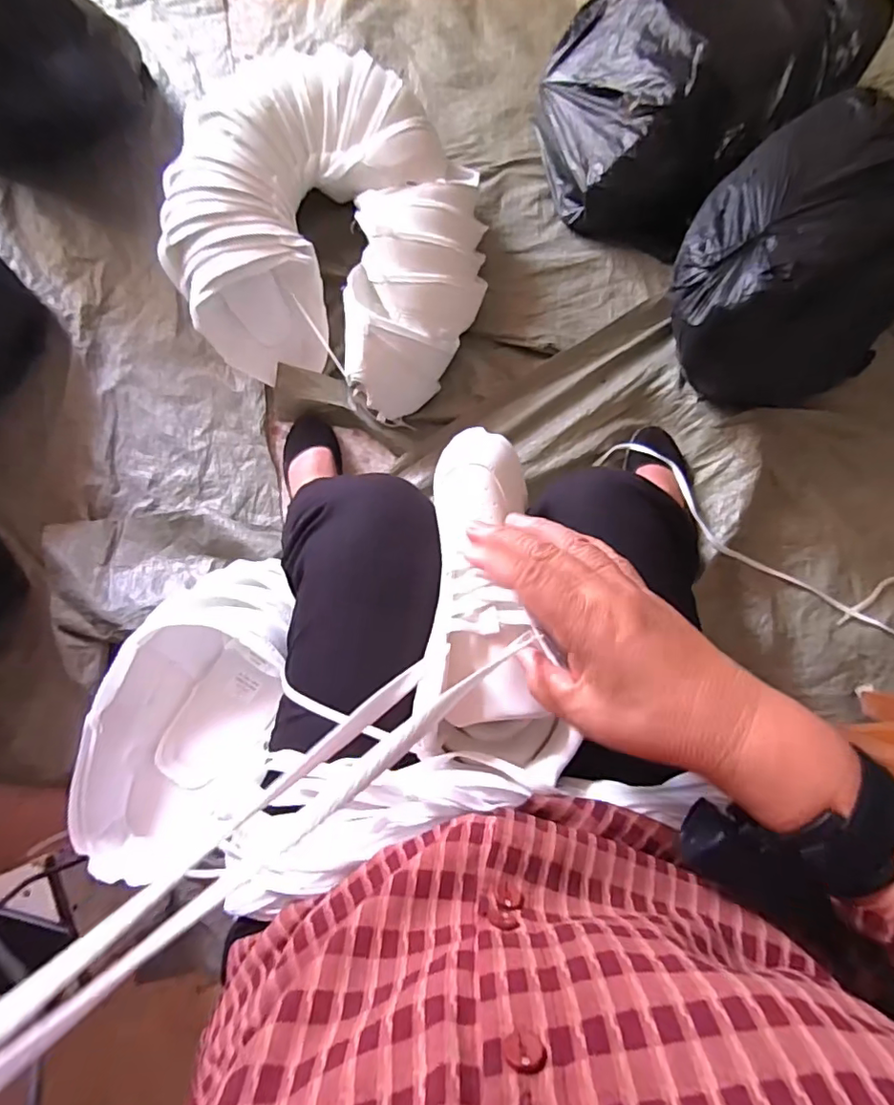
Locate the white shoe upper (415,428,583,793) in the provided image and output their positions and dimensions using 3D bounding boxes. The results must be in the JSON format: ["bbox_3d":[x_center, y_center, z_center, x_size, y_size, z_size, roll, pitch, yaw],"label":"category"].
[{"bbox_3d":[0.026,0.027,0.367,0.090,0.067,0.228,-4,81,1],"label":"white shoe upper"}]

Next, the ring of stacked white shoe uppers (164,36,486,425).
[{"bbox_3d":[-0.172,-0.482,0.843,0.455,0.158,0.433,0,83,2],"label":"ring of stacked white shoe uppers"}]

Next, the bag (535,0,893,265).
[{"bbox_3d":[0.365,-0.717,0.841,0.440,0.177,0.345,-36,83,-2],"label":"bag"}]

